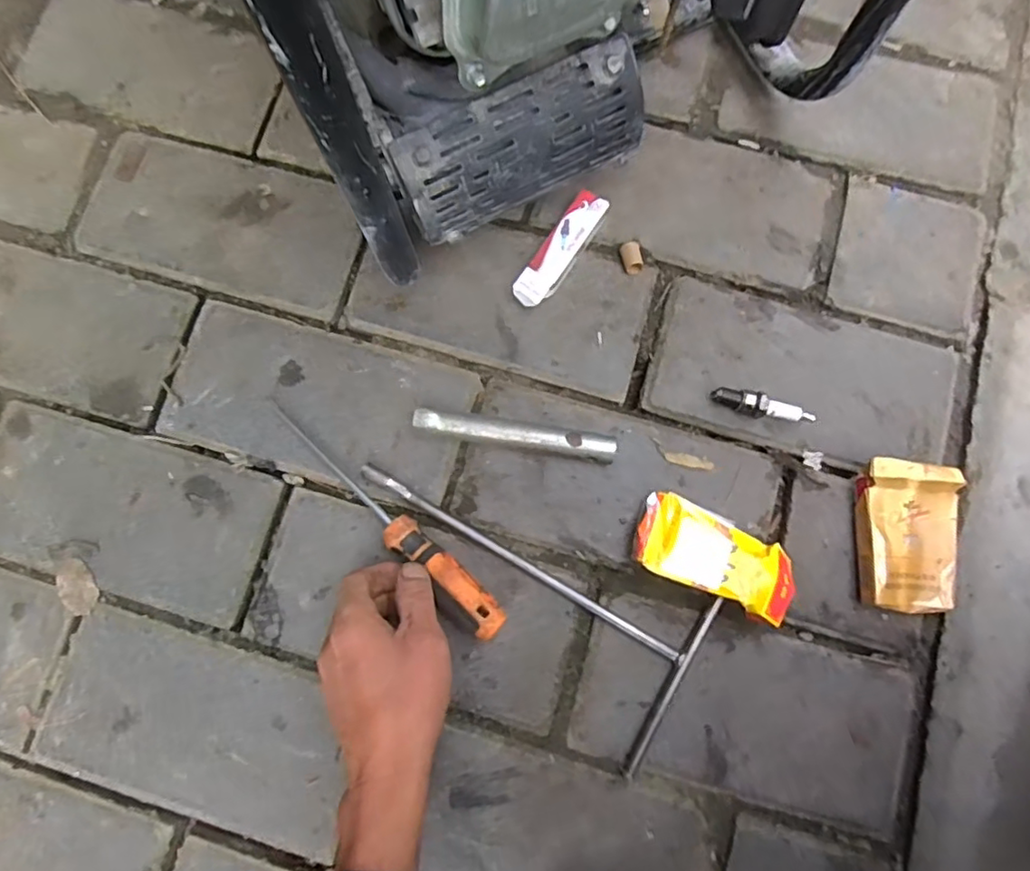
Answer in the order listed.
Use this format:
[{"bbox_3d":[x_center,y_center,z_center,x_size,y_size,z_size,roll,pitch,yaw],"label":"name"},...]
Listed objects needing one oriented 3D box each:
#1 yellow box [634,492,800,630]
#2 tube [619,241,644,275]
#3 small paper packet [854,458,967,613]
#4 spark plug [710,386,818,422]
[{"bbox_3d":[0.143,0.088,0.446,0.111,0.037,0.057,25,81,5],"label":"yellow box"},{"bbox_3d":[0.095,-0.144,0.499,0.016,0.012,0.027,-9,80,-1],"label":"tube"},{"bbox_3d":[0.294,0.074,0.456,0.074,0.025,0.106,2,79,1],"label":"small paper packet"},{"bbox_3d":[0.191,-0.022,0.475,0.075,0.020,0.017,13,80,3],"label":"spark plug"}]

